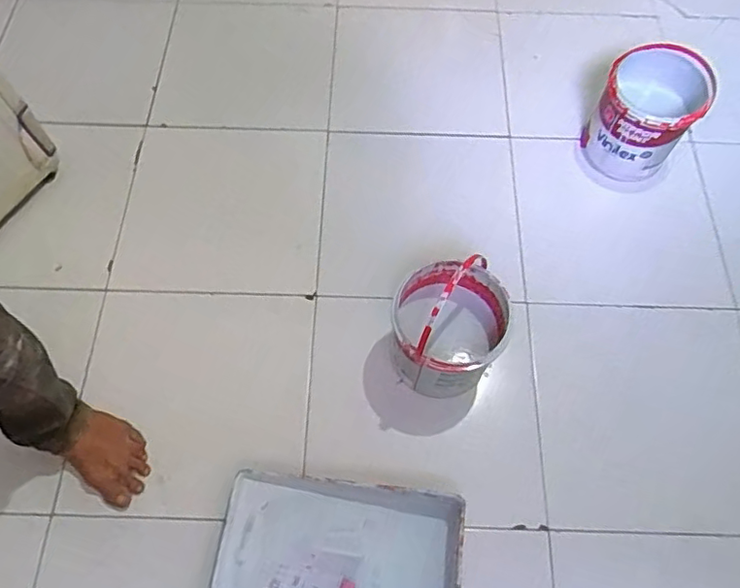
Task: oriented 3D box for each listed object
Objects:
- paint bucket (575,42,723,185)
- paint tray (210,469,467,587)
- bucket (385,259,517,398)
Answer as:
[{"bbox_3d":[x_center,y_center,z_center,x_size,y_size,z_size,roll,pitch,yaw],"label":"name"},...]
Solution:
[{"bbox_3d":[0.556,-0.363,1.189,0.185,0.208,0.185,0,64,0],"label":"paint bucket"},{"bbox_3d":[-0.054,0.434,0.878,0.364,0.079,0.282,7,64,3],"label":"paint tray"},{"bbox_3d":[0.127,0.048,0.943,0.176,0.289,0.176,12,64,6],"label":"bucket"}]

